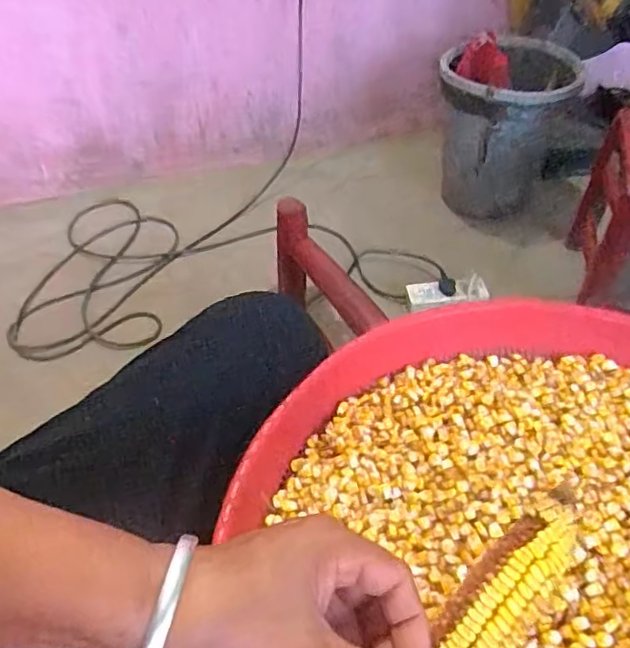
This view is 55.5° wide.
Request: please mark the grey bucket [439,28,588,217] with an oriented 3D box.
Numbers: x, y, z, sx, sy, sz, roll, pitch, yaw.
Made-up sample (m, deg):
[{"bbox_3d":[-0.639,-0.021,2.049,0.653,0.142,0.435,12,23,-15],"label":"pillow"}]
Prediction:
[{"bbox_3d":[0.389,-0.407,1.278,0.243,0.317,0.257,6,47,9],"label":"grey bucket"}]

